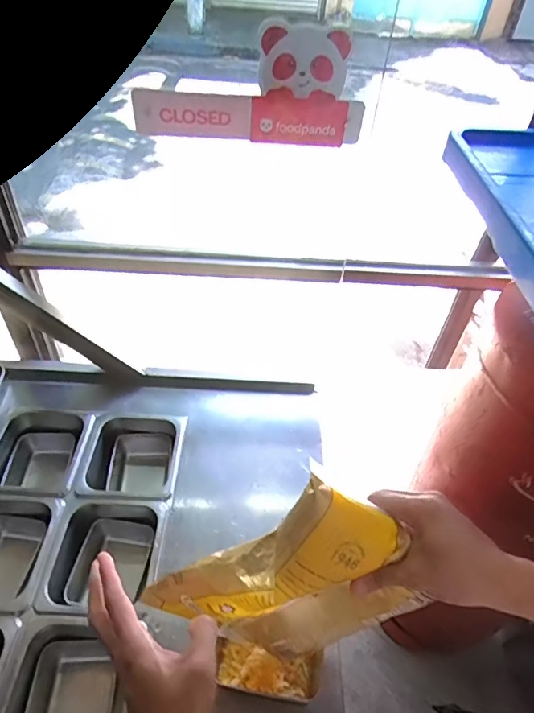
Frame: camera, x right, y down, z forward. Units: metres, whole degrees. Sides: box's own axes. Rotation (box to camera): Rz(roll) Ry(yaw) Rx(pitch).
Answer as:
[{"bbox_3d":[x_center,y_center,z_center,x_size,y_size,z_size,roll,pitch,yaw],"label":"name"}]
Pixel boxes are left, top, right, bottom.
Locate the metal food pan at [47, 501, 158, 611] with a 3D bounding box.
[{"bbox_3d":[-0.253,0.332,0.753,0.141,0.116,0.164,5,45,0],"label":"metal food pan"}]

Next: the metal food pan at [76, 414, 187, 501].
[{"bbox_3d":[-0.238,0.210,0.872,0.162,0.135,0.182,5,45,-1],"label":"metal food pan"}]

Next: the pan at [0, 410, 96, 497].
[{"bbox_3d":[-0.405,0.196,0.860,0.169,0.114,0.182,4,45,-2],"label":"pan"}]

